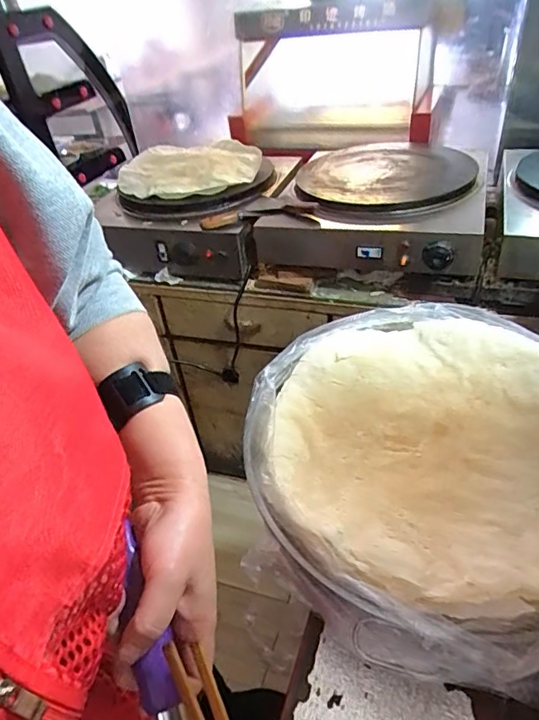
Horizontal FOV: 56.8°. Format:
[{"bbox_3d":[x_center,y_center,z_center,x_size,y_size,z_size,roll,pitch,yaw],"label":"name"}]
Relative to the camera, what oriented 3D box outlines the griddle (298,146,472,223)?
[{"bbox_3d":[0.254,-0.406,1.115,0.372,0.044,0.385,-4,37,3],"label":"griddle"}]

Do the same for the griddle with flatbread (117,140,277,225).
[{"bbox_3d":[-0.186,-0.464,1.246,0.376,0.073,0.383,11,41,22],"label":"griddle with flatbread"}]

